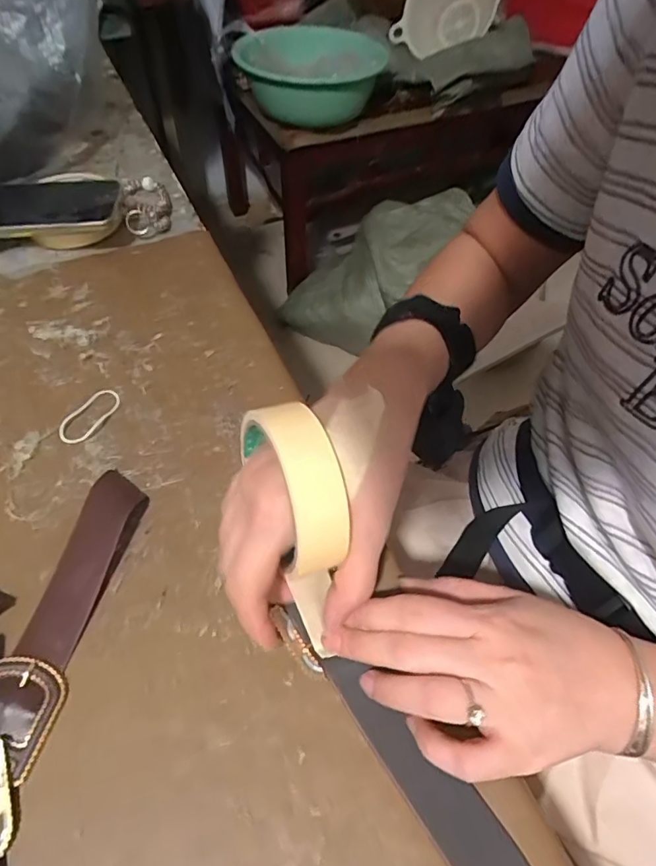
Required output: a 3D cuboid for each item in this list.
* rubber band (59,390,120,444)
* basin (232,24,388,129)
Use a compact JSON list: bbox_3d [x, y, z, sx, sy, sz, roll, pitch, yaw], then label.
[{"bbox_3d":[-0.172,-0.012,0.365,0.022,0.004,0.050,26,58,8],"label":"rubber band"},{"bbox_3d":[-0.036,-0.775,1.084,0.304,0.116,0.309,1,54,-2],"label":"basin"}]

